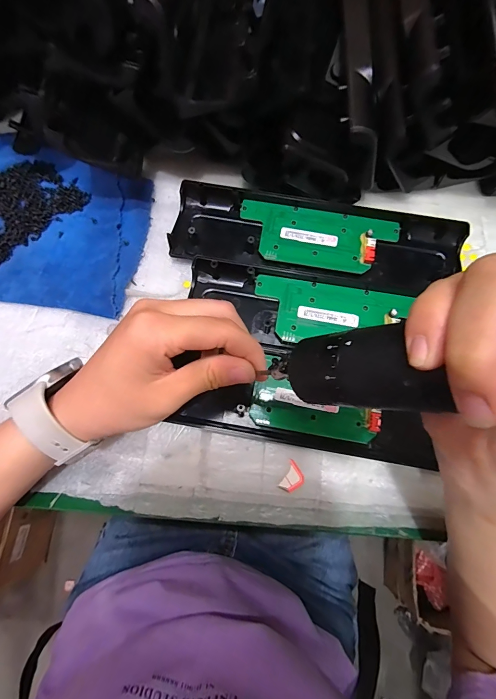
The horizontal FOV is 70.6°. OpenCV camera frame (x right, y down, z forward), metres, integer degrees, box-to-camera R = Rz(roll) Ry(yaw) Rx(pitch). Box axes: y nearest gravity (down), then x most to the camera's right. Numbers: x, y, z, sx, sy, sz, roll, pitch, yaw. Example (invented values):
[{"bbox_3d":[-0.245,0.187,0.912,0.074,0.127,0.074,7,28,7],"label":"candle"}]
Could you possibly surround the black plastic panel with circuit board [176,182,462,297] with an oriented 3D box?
[{"bbox_3d":[0.057,-0.095,0.299,0.237,0.021,0.069,11,77,2],"label":"black plastic panel with circuit board"}]

